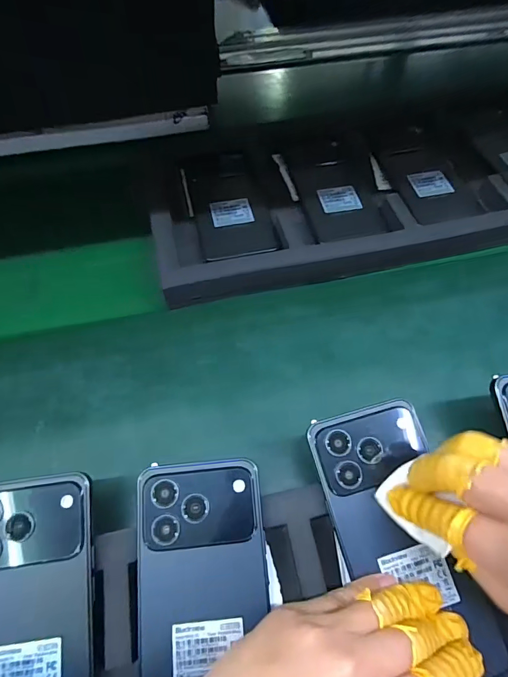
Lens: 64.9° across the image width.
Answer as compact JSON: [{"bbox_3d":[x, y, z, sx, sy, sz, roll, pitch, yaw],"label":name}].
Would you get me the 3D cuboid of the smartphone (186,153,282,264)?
[{"bbox_3d":[-0.027,-0.147,0.426,0.075,0.010,0.158,-11,61,-6],"label":"smartphone"}]

